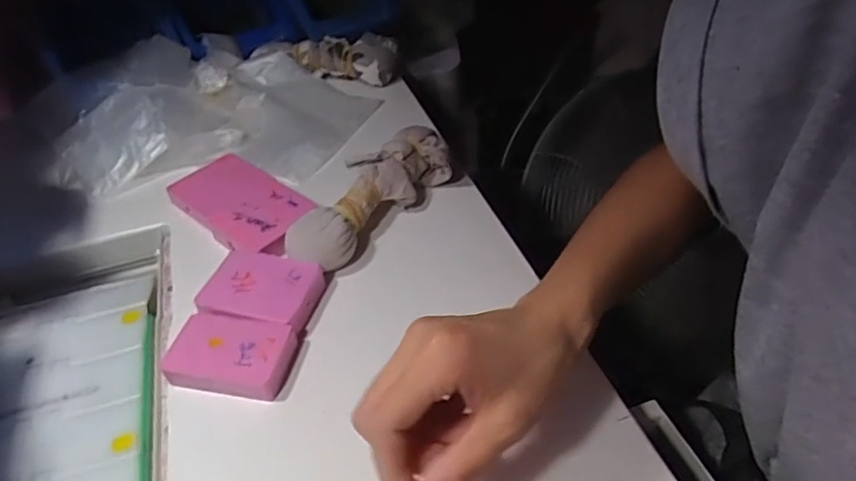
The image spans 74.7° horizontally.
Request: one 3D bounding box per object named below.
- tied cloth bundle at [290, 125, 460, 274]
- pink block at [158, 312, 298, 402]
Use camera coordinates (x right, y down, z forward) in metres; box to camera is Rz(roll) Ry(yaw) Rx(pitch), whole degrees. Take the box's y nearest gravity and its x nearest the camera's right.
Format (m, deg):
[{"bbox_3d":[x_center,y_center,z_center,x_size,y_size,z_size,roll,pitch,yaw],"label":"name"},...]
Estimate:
[{"bbox_3d":[-0.041,-0.036,0.440,0.051,0.039,0.164,29,56,33],"label":"tied cloth bundle"},{"bbox_3d":[-0.122,0.071,0.349,0.072,0.016,0.048,7,45,11],"label":"pink block"}]

